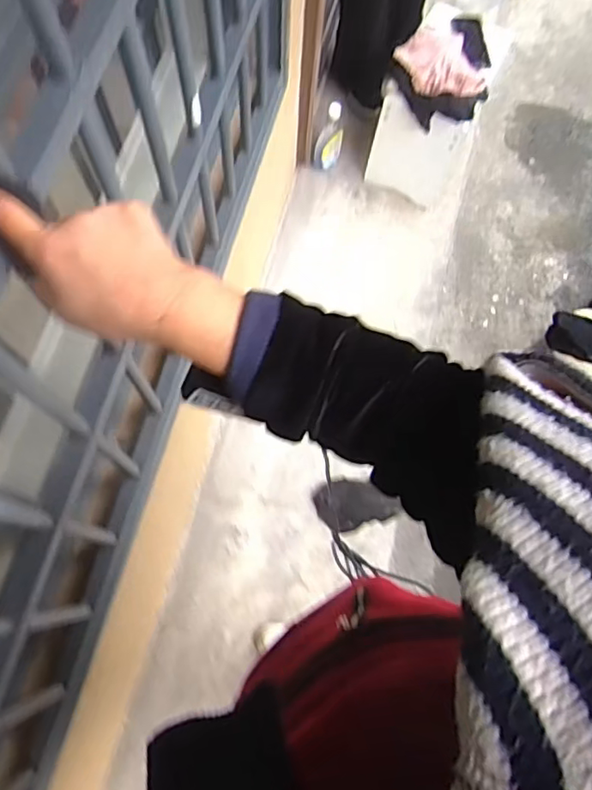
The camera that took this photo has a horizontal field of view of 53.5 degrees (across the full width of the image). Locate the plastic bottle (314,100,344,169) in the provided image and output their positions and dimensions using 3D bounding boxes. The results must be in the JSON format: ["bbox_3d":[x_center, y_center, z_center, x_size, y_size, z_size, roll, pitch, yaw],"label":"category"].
[{"bbox_3d":[0.096,-0.748,1.707,0.078,0.197,0.079,11,68,4],"label":"plastic bottle"}]

